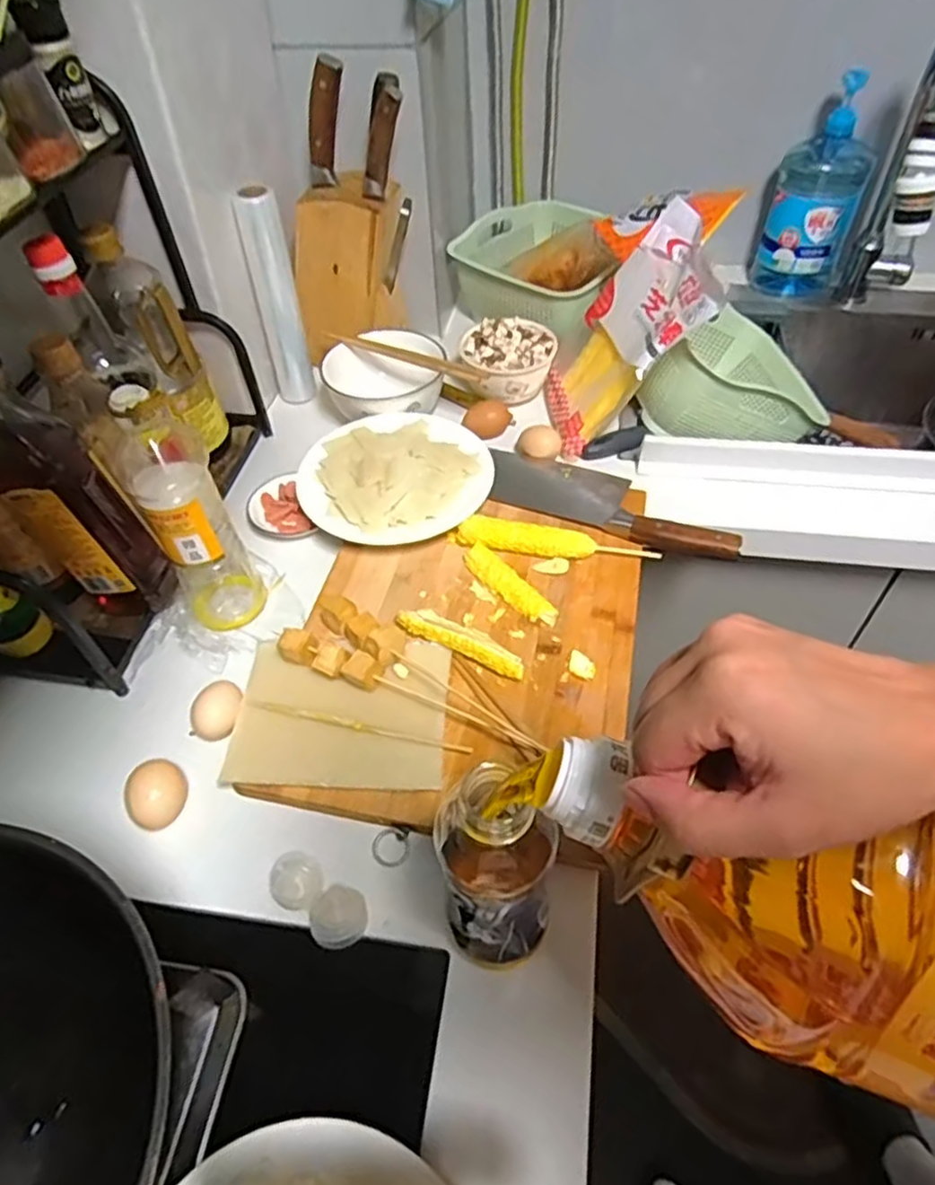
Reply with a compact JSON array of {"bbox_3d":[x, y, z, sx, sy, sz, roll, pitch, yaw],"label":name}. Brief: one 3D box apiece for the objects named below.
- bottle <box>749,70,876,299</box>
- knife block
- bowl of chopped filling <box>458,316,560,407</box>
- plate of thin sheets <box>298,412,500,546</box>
[{"bbox_3d":[0.485,-0.552,0.982,0.113,0.269,0.089,17,52,17],"label":"bottle"},{"bbox_3d":[-0.149,-0.447,0.844,0.149,0.286,0.089,-14,50,-9],"label":"knife block"},{"bbox_3d":[0.052,-0.291,0.890,0.113,0.065,0.104,-2,50,2],"label":"bowl of chopped filling"},{"bbox_3d":[-0.078,-0.127,0.764,0.206,0.038,0.180,-5,50,-1],"label":"plate of thin sheets"}]

